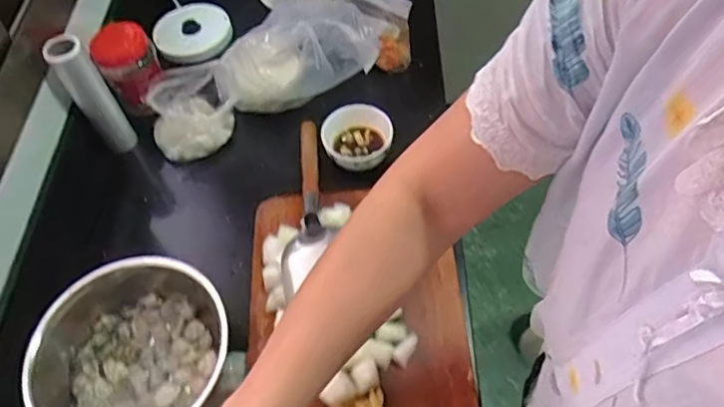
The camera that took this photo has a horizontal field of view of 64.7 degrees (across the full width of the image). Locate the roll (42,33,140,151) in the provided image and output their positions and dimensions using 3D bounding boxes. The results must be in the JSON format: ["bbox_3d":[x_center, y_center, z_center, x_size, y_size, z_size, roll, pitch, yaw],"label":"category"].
[{"bbox_3d":[-0.393,-0.159,0.833,0.048,0.206,0.044,-29,56,-15],"label":"roll"}]

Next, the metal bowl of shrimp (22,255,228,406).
[{"bbox_3d":[-0.270,0.176,0.678,0.222,0.100,0.220,-3,54,4],"label":"metal bowl of shrimp"}]

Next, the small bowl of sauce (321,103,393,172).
[{"bbox_3d":[-0.007,-0.092,0.852,0.100,0.067,0.092,-3,54,4],"label":"small bowl of sauce"}]

